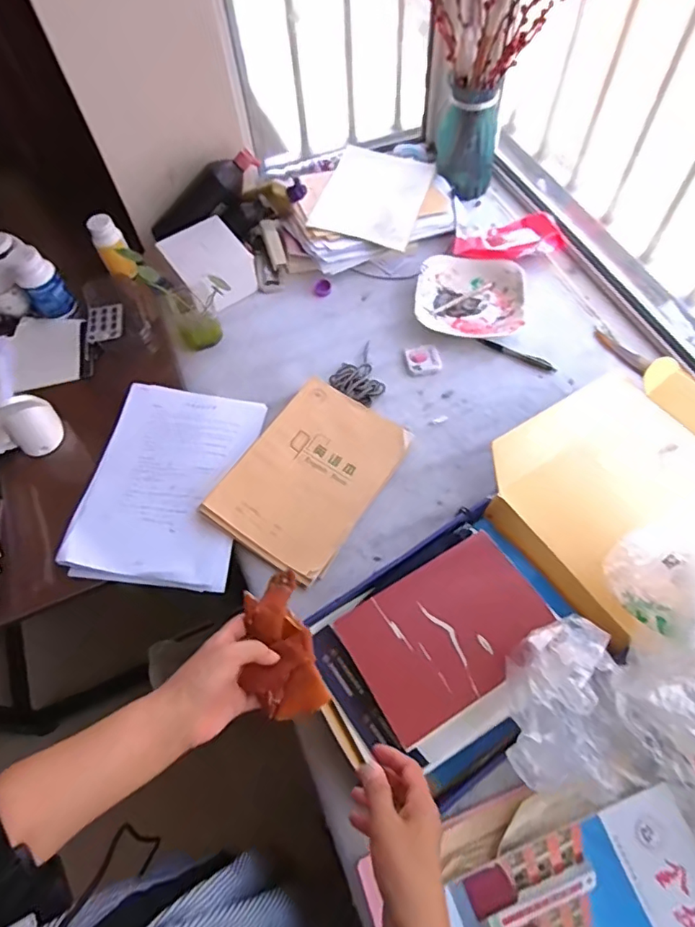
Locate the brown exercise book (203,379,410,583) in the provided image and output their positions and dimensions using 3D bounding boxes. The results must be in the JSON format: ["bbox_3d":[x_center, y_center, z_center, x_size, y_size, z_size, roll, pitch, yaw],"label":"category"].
[{"bbox_3d":[-0.049,0.013,0.738,0.181,0.012,0.263,33,66,8],"label":"brown exercise book"}]

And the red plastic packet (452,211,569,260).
[{"bbox_3d":[0.275,-0.394,0.917,0.181,0.020,0.099,-5,61,0],"label":"red plastic packet"}]

